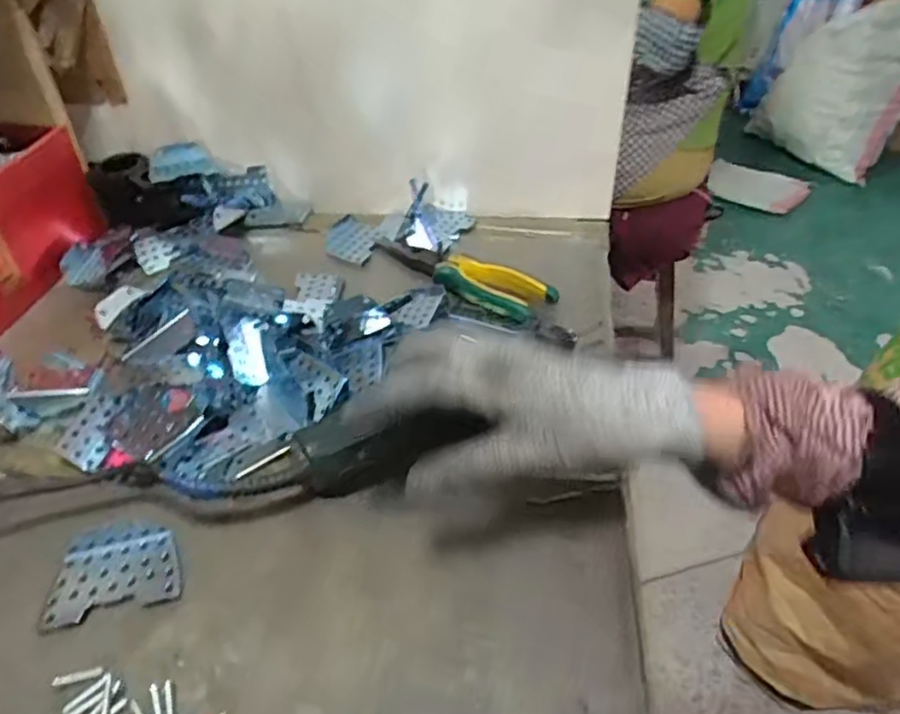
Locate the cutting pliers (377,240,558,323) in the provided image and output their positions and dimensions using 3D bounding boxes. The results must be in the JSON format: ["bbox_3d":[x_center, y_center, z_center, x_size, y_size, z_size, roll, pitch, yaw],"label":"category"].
[{"bbox_3d":[0.003,-0.075,0.582,0.181,0.017,0.047,25,47,28],"label":"cutting pliers"}]

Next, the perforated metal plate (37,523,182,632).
[{"bbox_3d":[-0.189,0.120,0.372,0.069,0.008,0.054,-11,41,-11],"label":"perforated metal plate"}]

